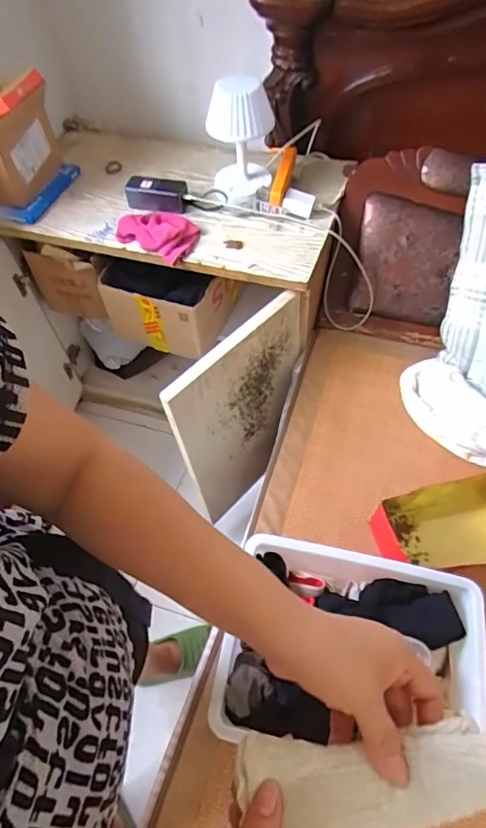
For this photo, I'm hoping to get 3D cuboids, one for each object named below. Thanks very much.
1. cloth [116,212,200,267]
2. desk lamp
[{"bbox_3d":[-0.176,-0.375,1.011,0.155,0.037,0.104,25,60,18],"label":"cloth"},{"bbox_3d":[-0.006,-0.561,1.013,0.126,0.231,0.110,3,56,4],"label":"desk lamp"}]

